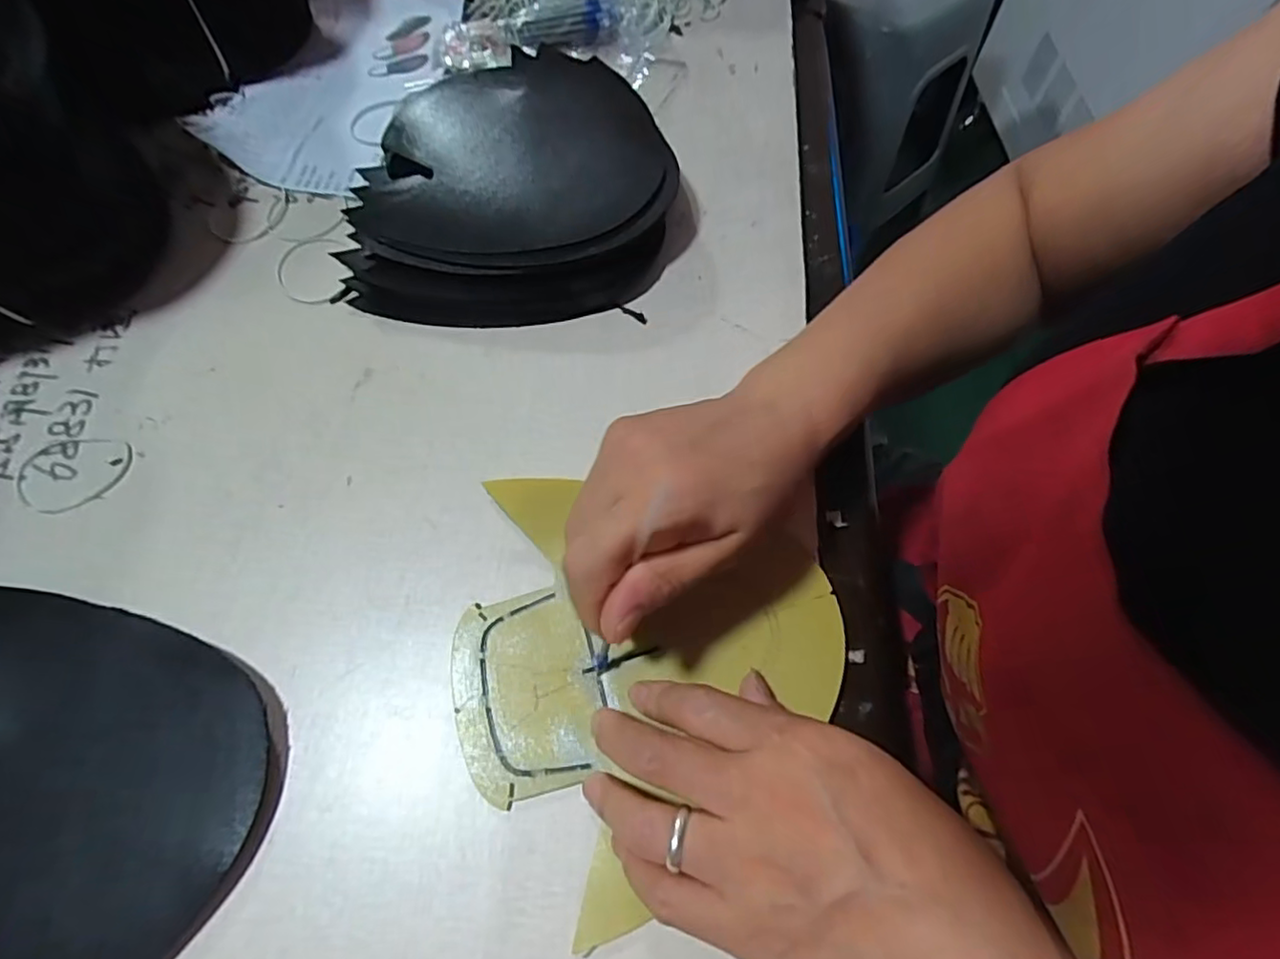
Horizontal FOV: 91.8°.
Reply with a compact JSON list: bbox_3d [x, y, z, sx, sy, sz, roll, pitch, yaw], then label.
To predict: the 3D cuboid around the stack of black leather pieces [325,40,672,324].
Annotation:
[{"bbox_3d":[-0.072,-0.201,0.407,0.189,0.049,0.228,8,64,3],"label":"stack of black leather pieces"}]

